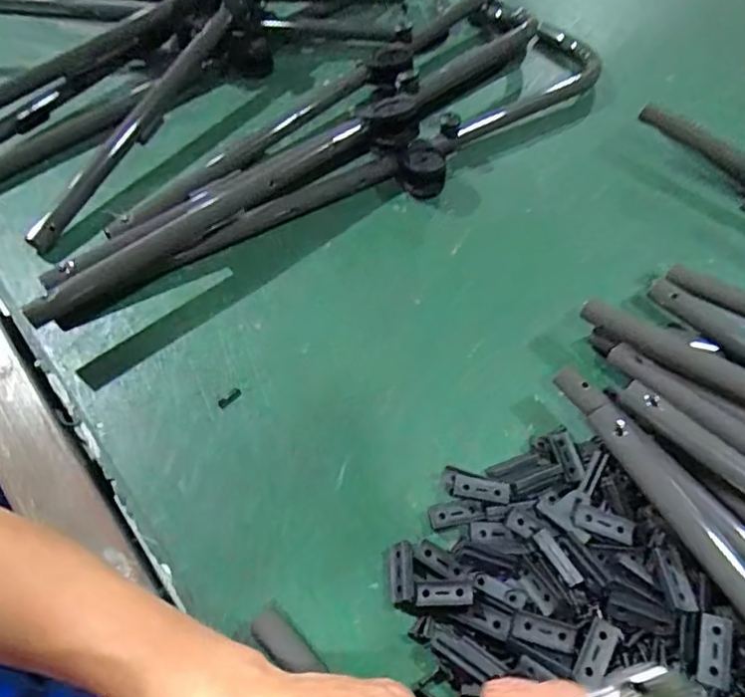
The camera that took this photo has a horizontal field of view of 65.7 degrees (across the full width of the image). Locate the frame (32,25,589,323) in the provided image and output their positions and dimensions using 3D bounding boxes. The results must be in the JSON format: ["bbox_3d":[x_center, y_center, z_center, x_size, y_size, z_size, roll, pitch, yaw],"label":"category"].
[{"bbox_3d":[-0.001,-0.187,0.533,0.629,0.055,0.118,-35,63,-23],"label":"frame"}]

